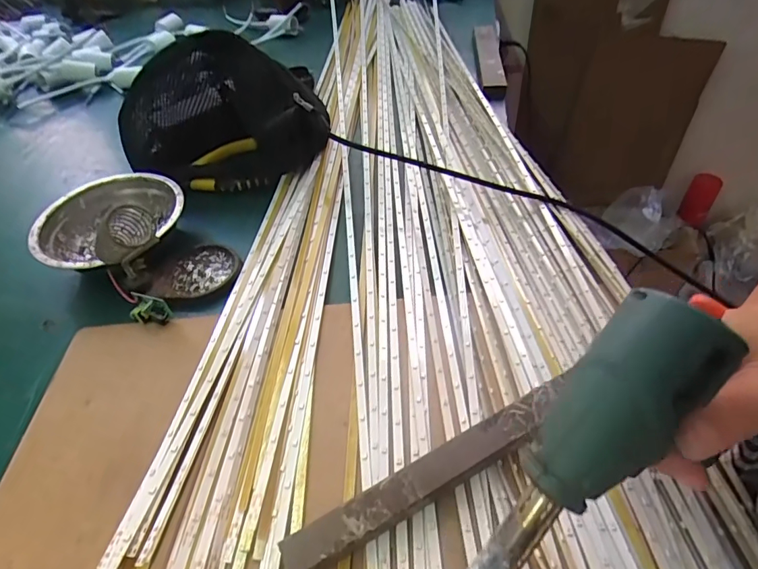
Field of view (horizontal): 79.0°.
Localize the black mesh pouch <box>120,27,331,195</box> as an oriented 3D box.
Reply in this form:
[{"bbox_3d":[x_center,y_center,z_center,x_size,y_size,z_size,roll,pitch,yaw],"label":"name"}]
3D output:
[{"bbox_3d":[-0.158,-0.170,0.459,0.201,0.126,0.082,-7,47,-1],"label":"black mesh pouch"}]

